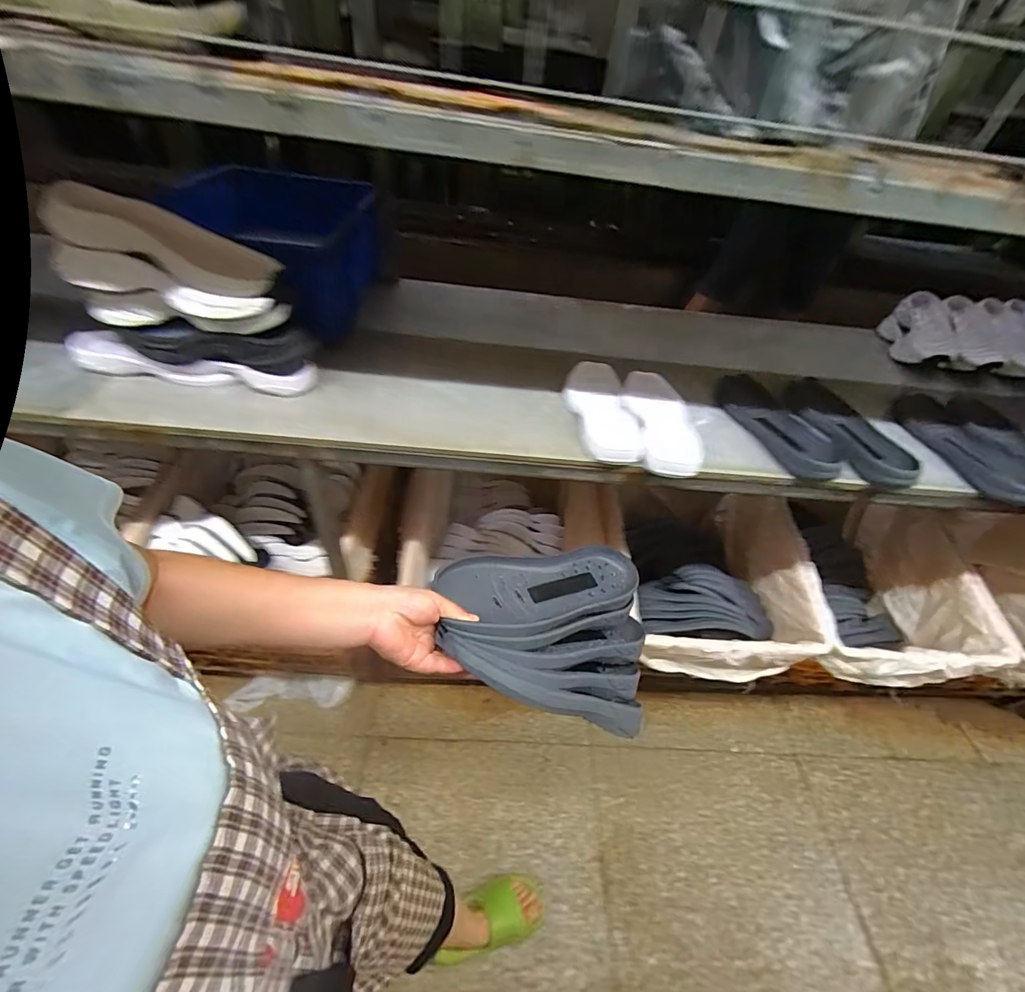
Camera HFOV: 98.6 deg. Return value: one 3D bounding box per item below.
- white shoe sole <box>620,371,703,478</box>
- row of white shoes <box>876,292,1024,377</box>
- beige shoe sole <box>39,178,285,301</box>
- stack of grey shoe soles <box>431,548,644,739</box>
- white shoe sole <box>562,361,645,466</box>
[{"bbox_3d":[0.253,-0.127,0.744,0.113,0.028,0.261,4,48,-3],"label":"white shoe sole"},{"bbox_3d":[1.119,-0.382,1.067,0.416,0.104,0.249,3,44,-4],"label":"row of white shoes"},{"bbox_3d":[-0.471,-0.343,0.607,0.283,0.049,0.103,19,43,-10],"label":"beige shoe sole"},{"bbox_3d":[0.054,0.171,0.532,0.302,0.095,0.219,3,46,-31],"label":"stack of grey shoe soles"},{"bbox_3d":[0.150,-0.149,0.753,0.108,0.024,0.270,2,48,-6],"label":"white shoe sole"}]

